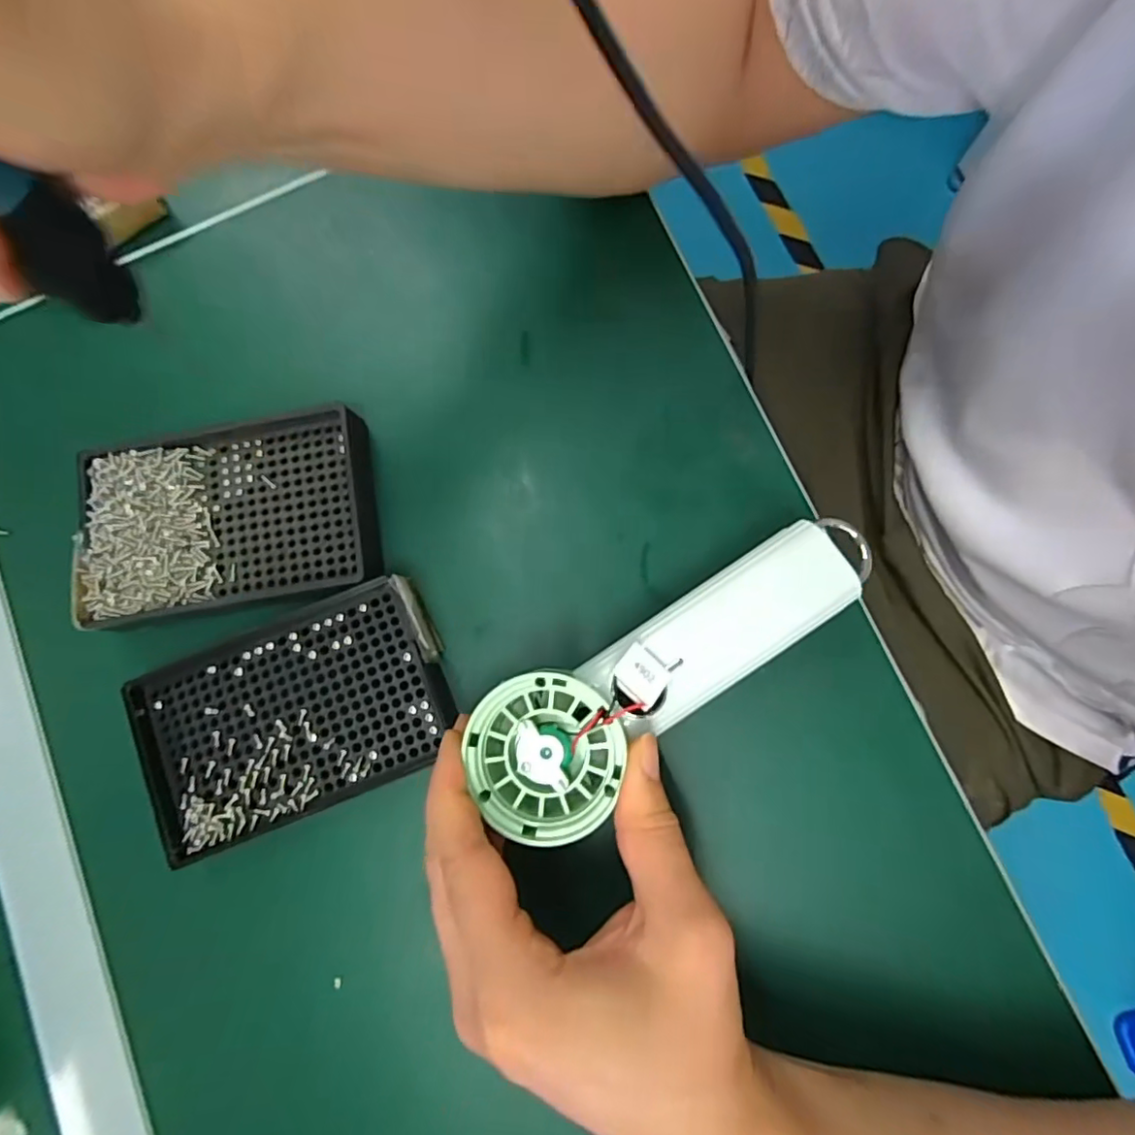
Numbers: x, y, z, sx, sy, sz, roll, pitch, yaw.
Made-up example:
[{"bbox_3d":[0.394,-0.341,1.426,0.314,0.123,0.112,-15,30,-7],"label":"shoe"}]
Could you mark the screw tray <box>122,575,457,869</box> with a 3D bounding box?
[{"bbox_3d":[-0.129,0.069,0.270,0.146,0.020,0.085,-22,81,0],"label":"screw tray"}]

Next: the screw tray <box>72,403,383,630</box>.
[{"bbox_3d":[-0.166,-0.024,0.285,0.139,0.012,0.091,-9,79,-2],"label":"screw tray"}]

